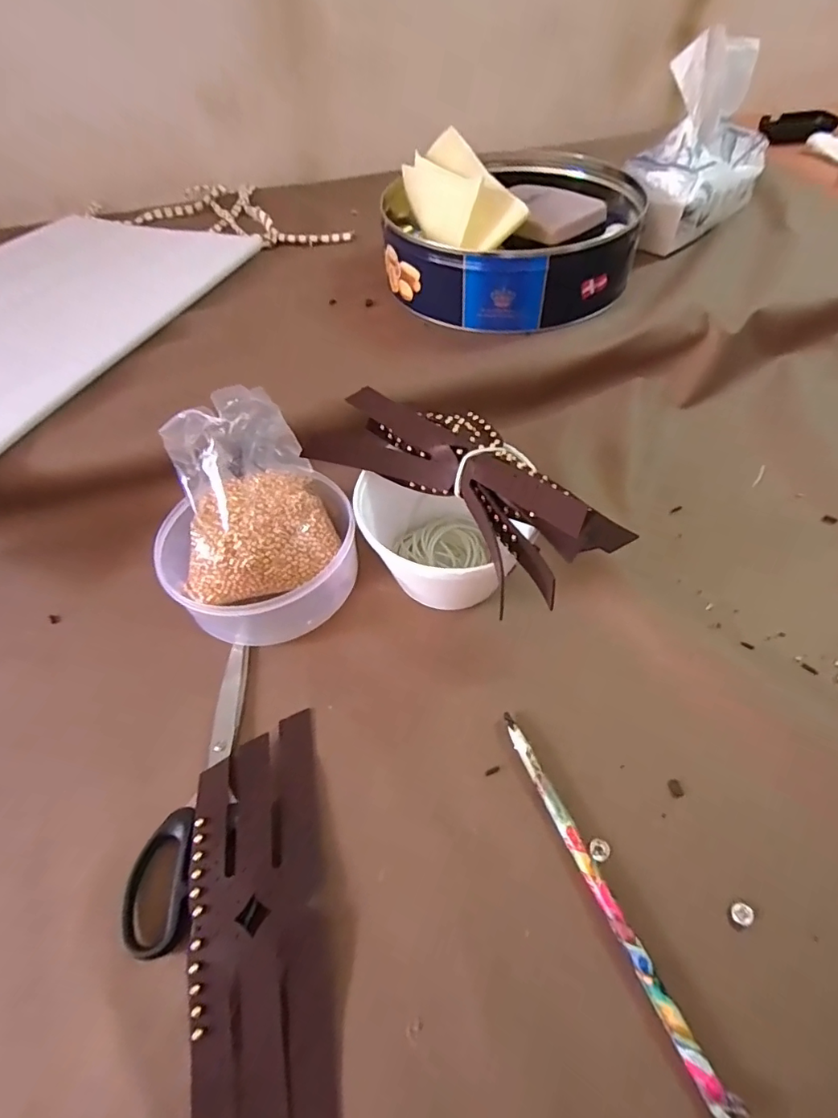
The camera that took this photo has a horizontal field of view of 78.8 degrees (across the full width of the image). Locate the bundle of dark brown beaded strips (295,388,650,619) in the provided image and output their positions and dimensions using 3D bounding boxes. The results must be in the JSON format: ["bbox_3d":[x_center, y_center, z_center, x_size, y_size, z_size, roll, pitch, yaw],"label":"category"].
[{"bbox_3d":[0.026,-0.055,0.342,0.097,0.048,0.213,-36,60,-20],"label":"bundle of dark brown beaded strips"}]

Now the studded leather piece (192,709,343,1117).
[{"bbox_3d":[-0.083,0.197,0.272,0.067,0.016,0.209,-11,54,-4],"label":"studded leather piece"}]

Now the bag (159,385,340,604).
[{"bbox_3d":[-0.133,-0.048,0.378,0.110,0.089,0.141,-20,56,-11],"label":"bag"}]

